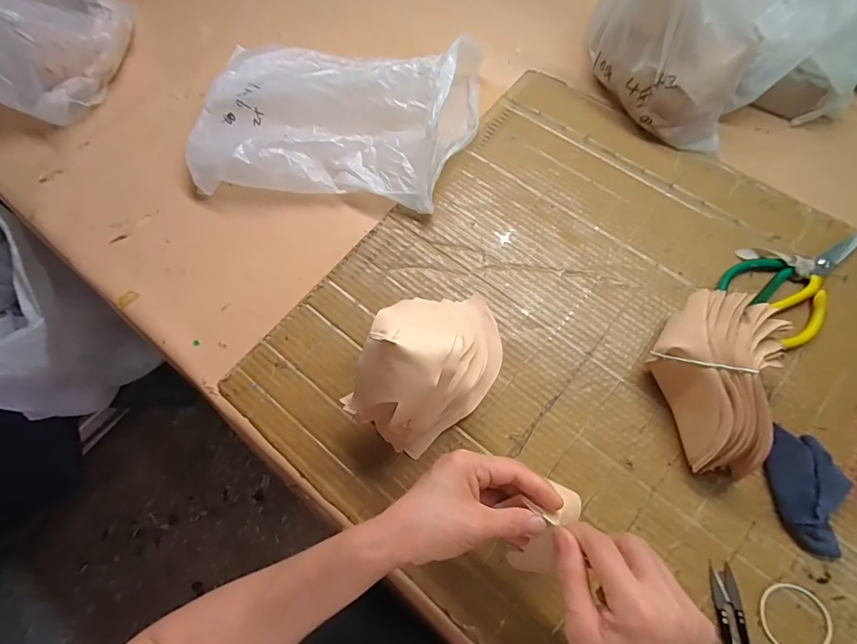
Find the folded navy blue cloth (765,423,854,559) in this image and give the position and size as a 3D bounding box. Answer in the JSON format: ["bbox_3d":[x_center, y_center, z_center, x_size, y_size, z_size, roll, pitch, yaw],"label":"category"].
[{"bbox_3d":[0.350,0.156,0.393,0.063,0.019,0.103,16,70,8],"label":"folded navy blue cloth"}]

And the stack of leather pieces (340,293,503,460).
[{"bbox_3d":[0.008,0.028,0.396,0.111,0.130,0.181,37,75,15],"label":"stack of leather pieces"}]

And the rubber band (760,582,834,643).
[{"bbox_3d":[0.314,0.255,0.360,0.057,0.004,0.054,-1,69,2],"label":"rubber band"}]

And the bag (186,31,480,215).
[{"bbox_3d":[-0.120,-0.276,0.541,0.354,0.086,0.250,8,69,5],"label":"bag"}]

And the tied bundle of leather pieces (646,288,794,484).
[{"bbox_3d":[0.267,0.053,0.400,0.102,0.083,0.162,19,71,9],"label":"tied bundle of leather pieces"}]

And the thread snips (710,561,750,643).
[{"bbox_3d":[0.263,0.266,0.359,0.022,0.009,0.100,-1,69,2],"label":"thread snips"}]

